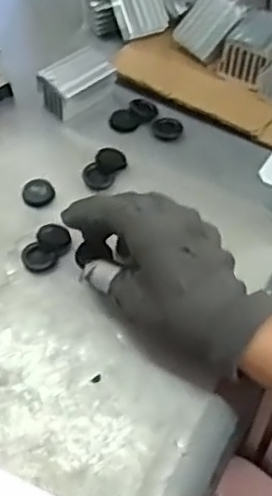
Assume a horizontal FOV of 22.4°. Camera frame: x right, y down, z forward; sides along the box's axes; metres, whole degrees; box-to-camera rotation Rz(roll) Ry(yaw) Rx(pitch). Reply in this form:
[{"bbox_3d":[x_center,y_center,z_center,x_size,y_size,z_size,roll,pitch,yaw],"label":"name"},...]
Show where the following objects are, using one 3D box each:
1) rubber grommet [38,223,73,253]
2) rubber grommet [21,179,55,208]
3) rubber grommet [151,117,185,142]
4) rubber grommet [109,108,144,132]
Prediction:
[{"bbox_3d":[-0.061,-0.007,0.511,0.025,0.008,0.019,22,57,16],"label":"rubber grommet"},{"bbox_3d":[-0.077,-0.044,0.542,0.025,0.009,0.023,0,54,0],"label":"rubber grommet"},{"bbox_3d":[0.027,-0.103,0.587,0.025,0.006,0.025,-14,55,-10],"label":"rubber grommet"},{"bbox_3d":[-0.010,-0.110,0.592,0.023,0.006,0.025,0,54,0],"label":"rubber grommet"}]

